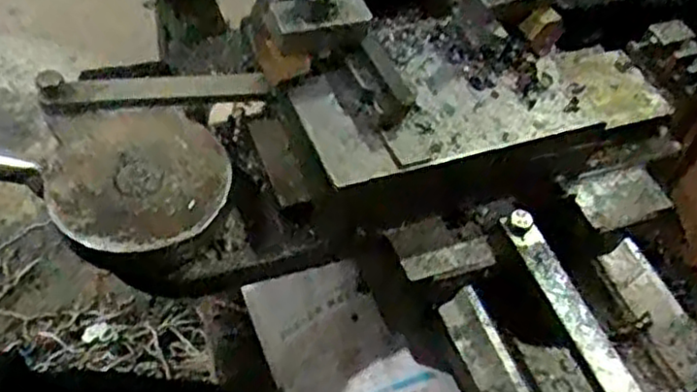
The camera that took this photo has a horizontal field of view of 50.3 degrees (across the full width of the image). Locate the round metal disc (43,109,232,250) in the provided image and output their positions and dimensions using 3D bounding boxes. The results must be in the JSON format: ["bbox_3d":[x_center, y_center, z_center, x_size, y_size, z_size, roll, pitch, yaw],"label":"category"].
[{"bbox_3d":[-0.117,-0.013,0.409,0.095,0.009,0.096,5,52,-6],"label":"round metal disc"}]

